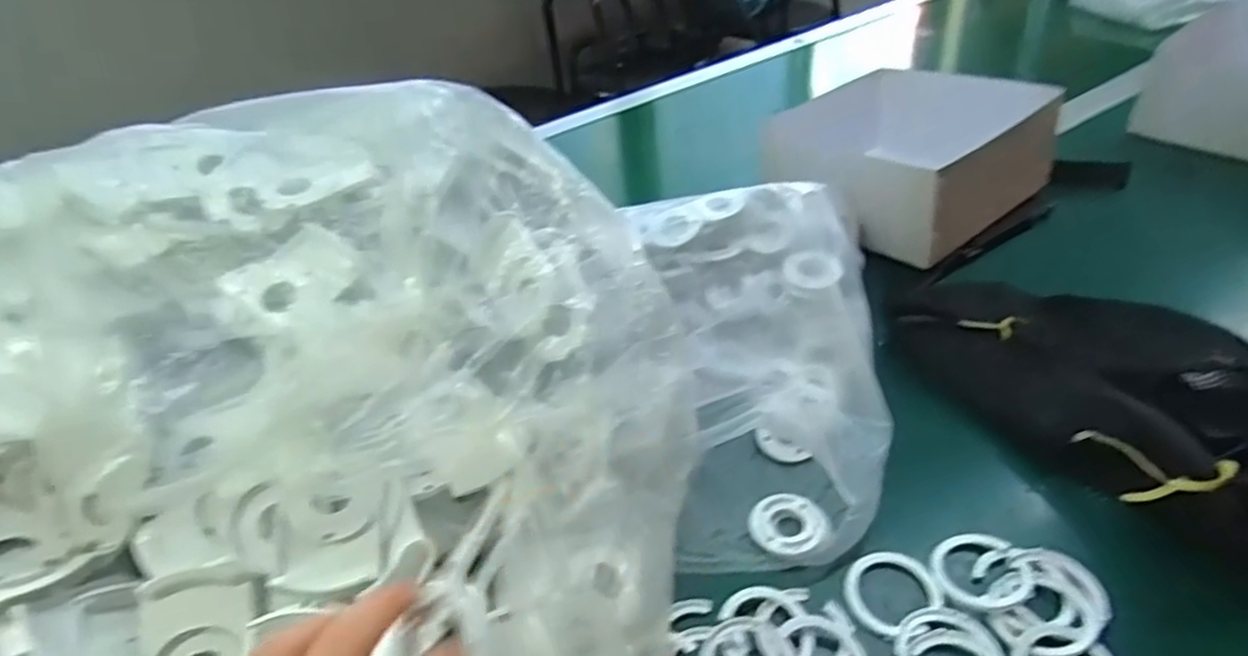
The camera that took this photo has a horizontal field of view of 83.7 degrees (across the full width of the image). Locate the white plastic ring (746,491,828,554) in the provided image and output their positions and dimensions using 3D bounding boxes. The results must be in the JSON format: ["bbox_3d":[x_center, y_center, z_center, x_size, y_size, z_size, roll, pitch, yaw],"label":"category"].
[{"bbox_3d":[0.102,0.121,0.432,0.048,0.008,0.044,-4,39,4],"label":"white plastic ring"}]

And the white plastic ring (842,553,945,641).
[{"bbox_3d":[0.152,0.149,0.399,0.053,0.004,0.044,-23,41,-18],"label":"white plastic ring"}]

